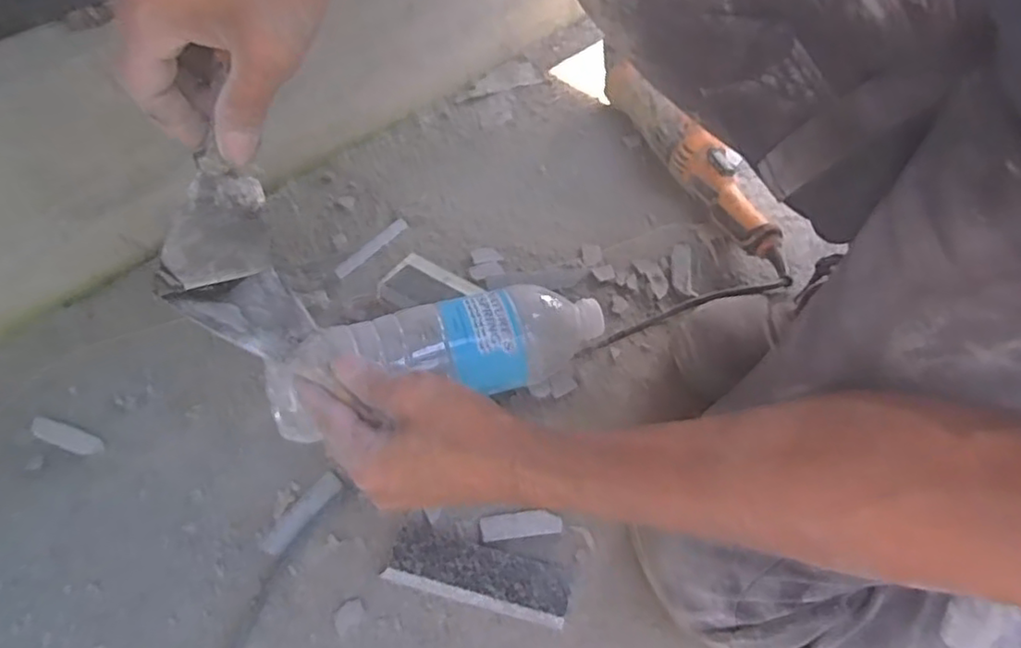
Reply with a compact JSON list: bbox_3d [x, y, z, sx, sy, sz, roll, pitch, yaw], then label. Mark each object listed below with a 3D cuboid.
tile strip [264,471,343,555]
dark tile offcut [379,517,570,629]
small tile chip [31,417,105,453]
[{"bbox_3d":[-0.142,0.128,0.457,0.016,0.005,0.064,31,53,19],"label":"tile strip"},{"bbox_3d":[-0.021,0.162,0.431,0.115,0.020,0.041,16,50,7],"label":"dark tile offcut"},{"bbox_3d":[-0.319,0.080,0.480,0.052,0.006,0.015,16,49,7],"label":"small tile chip"}]

